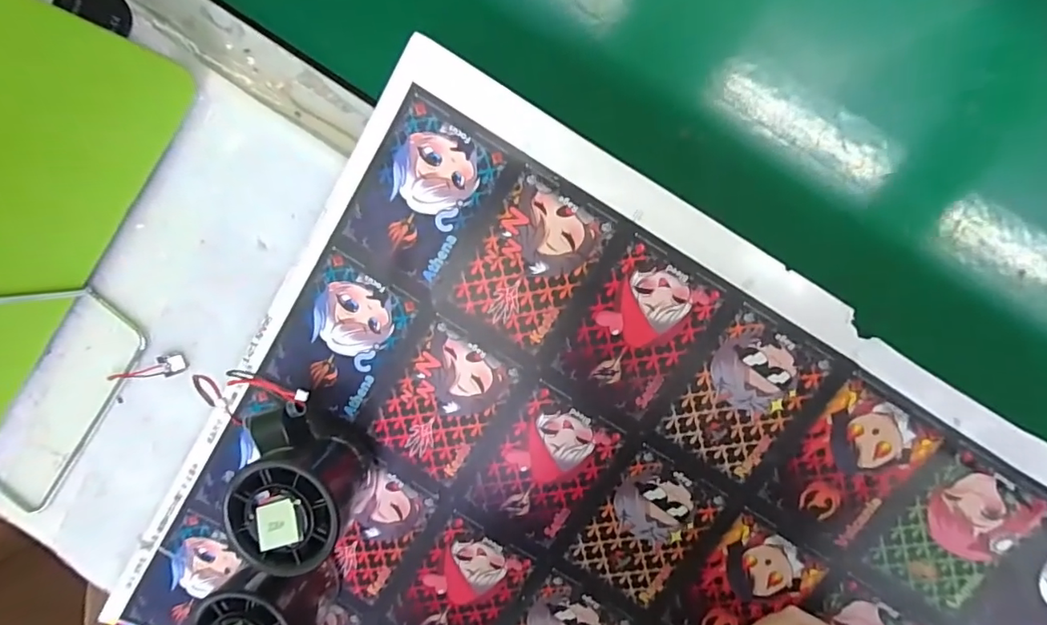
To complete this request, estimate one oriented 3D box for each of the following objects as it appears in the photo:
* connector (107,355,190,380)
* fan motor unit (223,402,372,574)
[{"bbox_3d":[-0.219,0.034,0.300,0.046,0.005,0.011,-14,93,6],"label":"connector"},{"bbox_3d":[-0.118,0.086,0.269,0.052,0.055,0.072,-12,94,6],"label":"fan motor unit"}]

